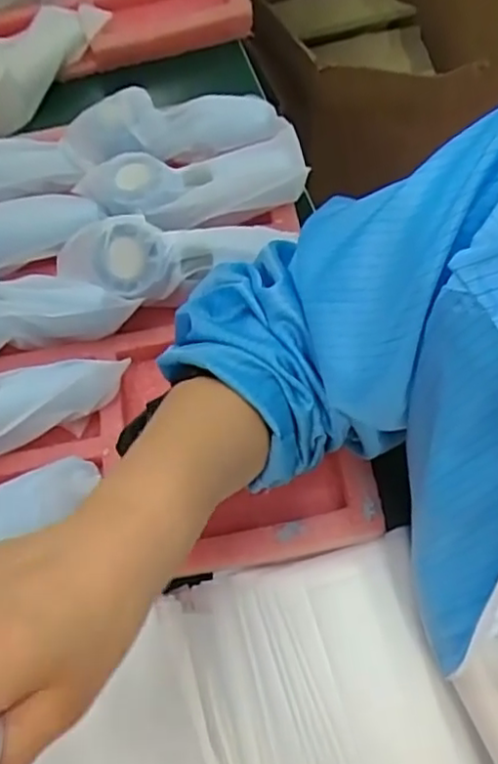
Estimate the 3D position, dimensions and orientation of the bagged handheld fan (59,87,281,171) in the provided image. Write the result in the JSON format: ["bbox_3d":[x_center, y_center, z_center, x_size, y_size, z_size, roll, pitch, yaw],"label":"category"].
[{"bbox_3d":[-0.067,-0.223,0.570,0.188,0.039,0.059,-11,60,-2],"label":"bagged handheld fan"}]

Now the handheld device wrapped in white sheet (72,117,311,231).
[{"bbox_3d":[-0.046,-0.170,0.542,0.179,0.034,0.081,-13,60,-3],"label":"handheld device wrapped in white sheet"}]

